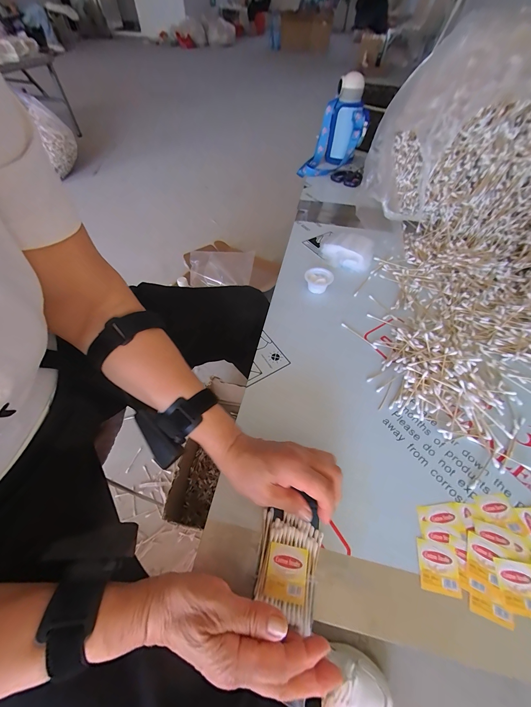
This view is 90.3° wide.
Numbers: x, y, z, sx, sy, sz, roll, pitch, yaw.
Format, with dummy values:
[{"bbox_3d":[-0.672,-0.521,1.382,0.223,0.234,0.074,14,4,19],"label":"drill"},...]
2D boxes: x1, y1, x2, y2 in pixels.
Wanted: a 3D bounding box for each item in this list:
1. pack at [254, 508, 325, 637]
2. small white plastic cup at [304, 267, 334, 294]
[{"bbox_3d":[0.021,0.217,0.271,0.062,0.013,0.082,13,57,10],"label":"pack"},{"bbox_3d":[0.105,-0.145,0.525,0.053,0.031,0.047,6,56,5],"label":"small white plastic cup"}]

